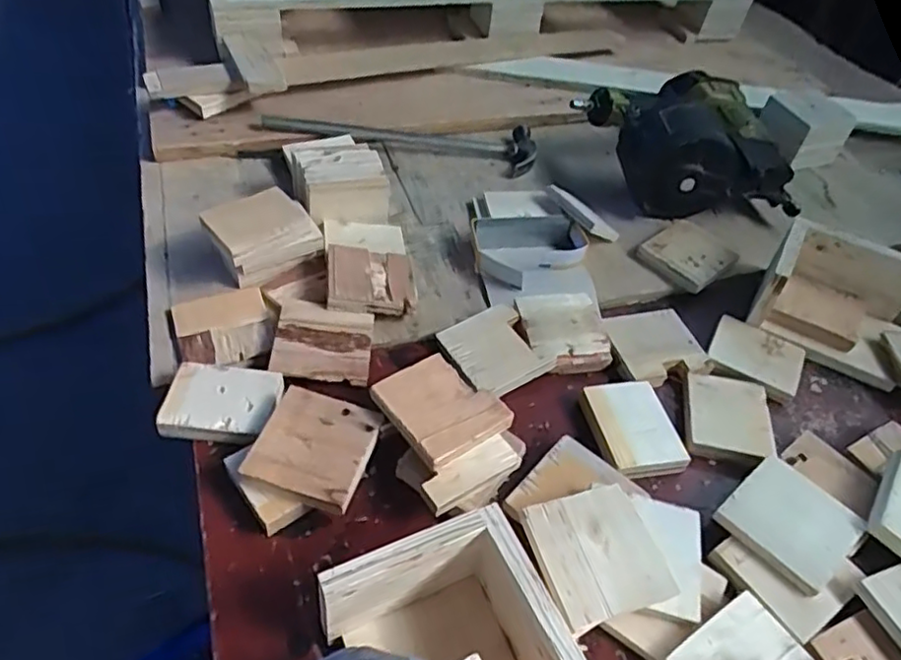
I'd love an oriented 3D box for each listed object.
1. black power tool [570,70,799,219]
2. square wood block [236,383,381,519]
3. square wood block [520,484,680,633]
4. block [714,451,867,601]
[{"bbox_3d":[0.310,-0.253,0.853,0.243,0.120,0.247,-10,52,-17],"label":"black power tool"},{"bbox_3d":[-0.109,0.094,0.520,0.089,0.014,0.089,20,50,6],"label":"square wood block"},{"bbox_3d":[0.108,0.165,0.476,0.085,0.010,0.091,-17,61,-14],"label":"square wood block"},{"bbox_3d":[0.280,0.157,0.527,0.095,0.011,0.087,-30,60,-30],"label":"block"}]

